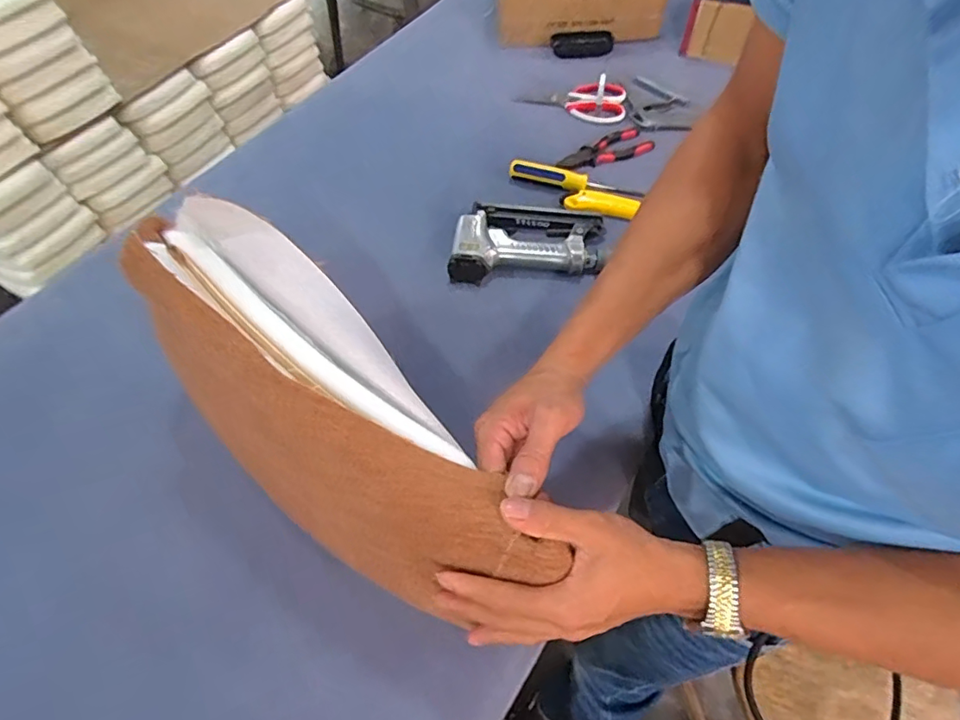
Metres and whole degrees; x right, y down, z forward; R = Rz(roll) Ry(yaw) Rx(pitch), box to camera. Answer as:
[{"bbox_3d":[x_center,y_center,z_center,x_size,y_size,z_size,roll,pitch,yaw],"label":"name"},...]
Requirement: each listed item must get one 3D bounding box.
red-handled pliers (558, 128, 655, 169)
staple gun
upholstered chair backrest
[{"bbox_3d":[0.192,-0.316,0.811,0.152,0.021,0.061,-27,60,-16],"label":"red-handled pliers"},{"bbox_3d":[0.062,-0.151,0.708,0.194,0.054,0.115,-1,57,1],"label":"staple gun"},{"bbox_3d":[-0.133,0.038,0.430,0.377,0.177,0.124,44,62,13],"label":"upholstered chair backrest"}]

